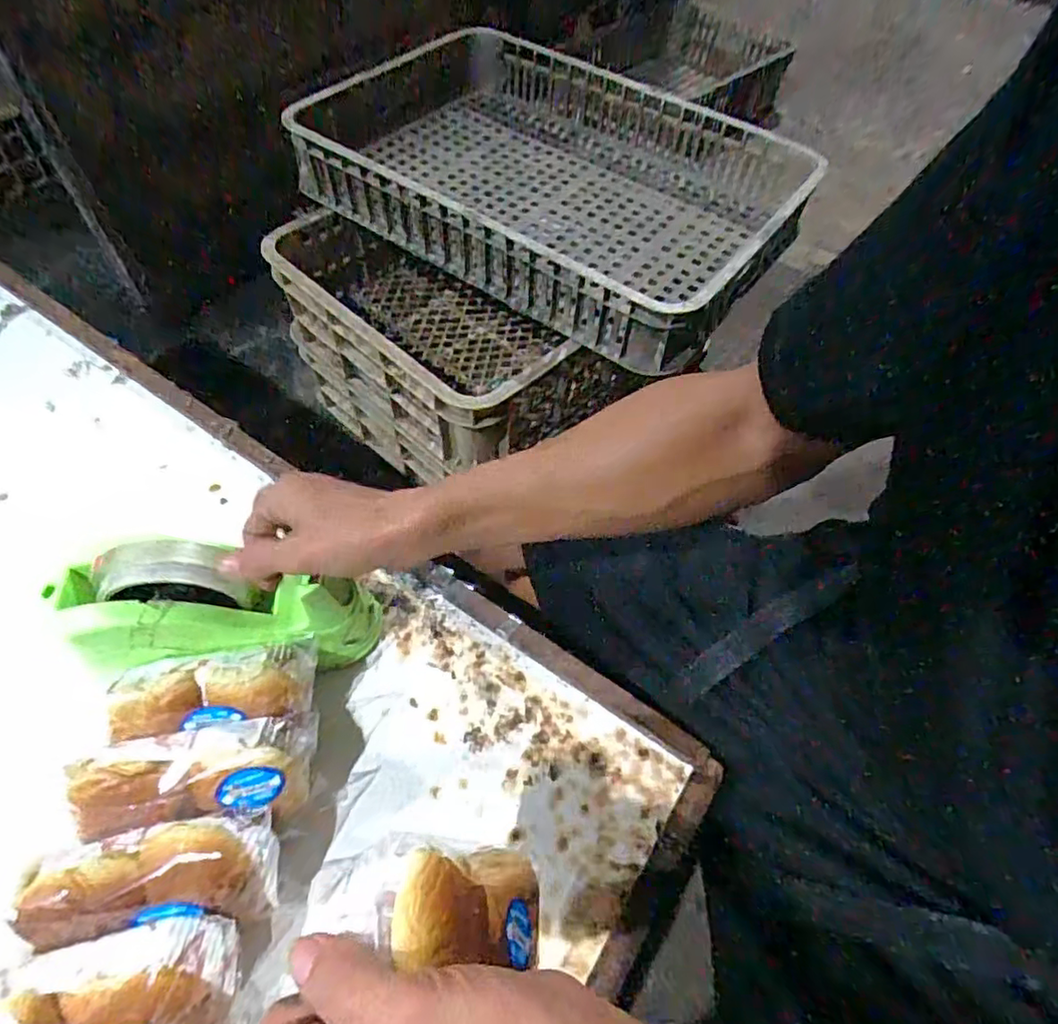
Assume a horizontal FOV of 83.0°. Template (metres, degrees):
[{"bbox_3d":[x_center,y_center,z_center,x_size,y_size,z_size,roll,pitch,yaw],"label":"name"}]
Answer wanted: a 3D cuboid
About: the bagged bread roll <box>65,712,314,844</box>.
[{"bbox_3d":[-0.207,0.174,0.383,0.131,0.069,0.058,-9,57,-9],"label":"bagged bread roll"}]

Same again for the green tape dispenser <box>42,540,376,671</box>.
[{"bbox_3d":[-0.197,0.063,0.403,0.205,0.094,0.066,11,52,-24],"label":"green tape dispenser"}]

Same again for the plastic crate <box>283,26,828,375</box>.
[{"bbox_3d":[0.018,-0.463,0.809,0.644,0.110,0.418,32,59,16],"label":"plastic crate"}]

